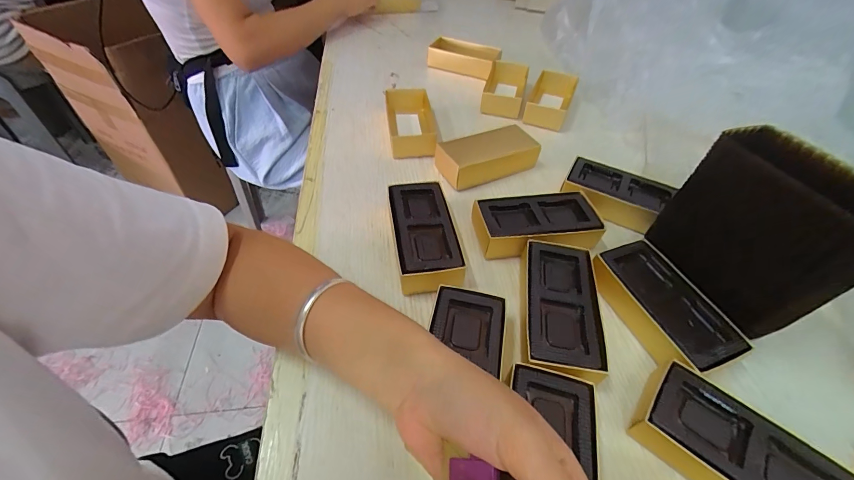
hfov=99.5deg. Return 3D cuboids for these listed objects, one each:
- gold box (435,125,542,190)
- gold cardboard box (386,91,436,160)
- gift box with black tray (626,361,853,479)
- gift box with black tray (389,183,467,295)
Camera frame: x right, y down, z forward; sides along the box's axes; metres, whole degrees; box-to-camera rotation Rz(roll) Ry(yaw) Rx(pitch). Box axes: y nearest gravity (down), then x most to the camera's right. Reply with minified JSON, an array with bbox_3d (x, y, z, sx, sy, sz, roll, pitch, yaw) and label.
[{"bbox_3d":[0.071,-0.097,0.422,0.114,0.033,0.054,-12,50,-11],"label":"gold box"},{"bbox_3d":[-0.022,-0.157,0.479,0.064,0.035,0.124,-2,48,-3],"label":"gold cardboard box"},{"bbox_3d":[0.195,0.137,0.230,0.116,0.032,0.055,33,56,25],"label":"gift box with black tray"},{"bbox_3d":[-0.002,-0.004,0.343,0.056,0.035,0.117,-7,49,-7],"label":"gift box with black tray"}]

